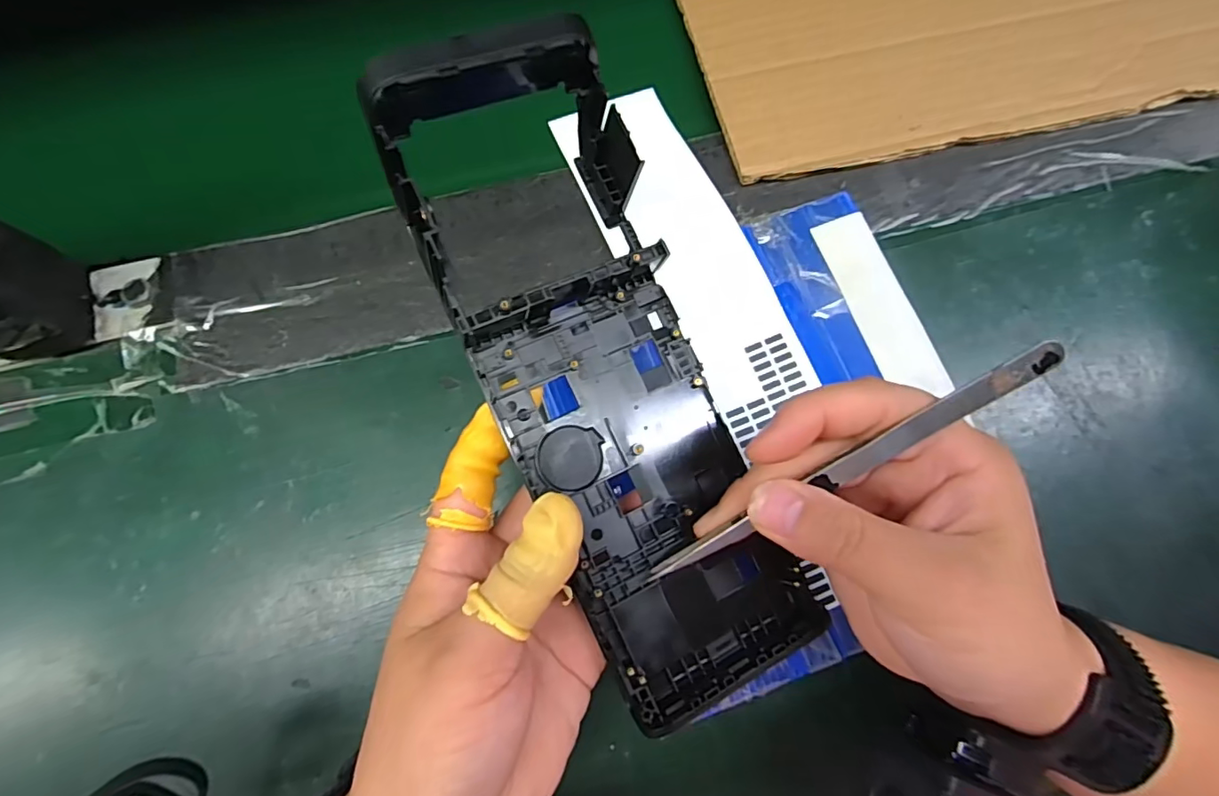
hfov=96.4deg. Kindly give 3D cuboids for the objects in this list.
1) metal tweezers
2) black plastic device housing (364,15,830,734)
[{"bbox_3d":[0.068,0.022,0.162,0.129,0.005,0.008,-33,77,13],"label":"metal tweezers"},{"bbox_3d":[-0.001,-0.007,0.183,0.077,0.041,0.214,-22,94,-6],"label":"black plastic device housing"}]

